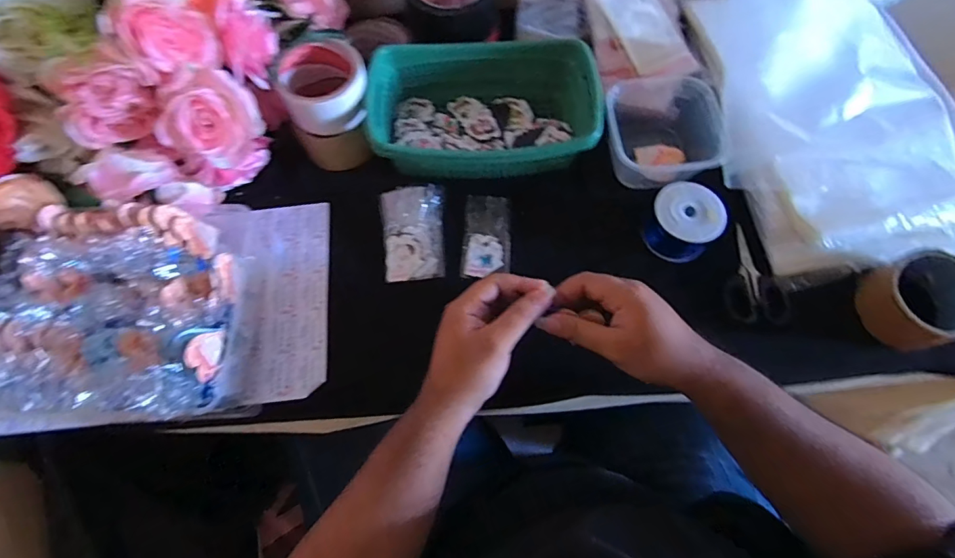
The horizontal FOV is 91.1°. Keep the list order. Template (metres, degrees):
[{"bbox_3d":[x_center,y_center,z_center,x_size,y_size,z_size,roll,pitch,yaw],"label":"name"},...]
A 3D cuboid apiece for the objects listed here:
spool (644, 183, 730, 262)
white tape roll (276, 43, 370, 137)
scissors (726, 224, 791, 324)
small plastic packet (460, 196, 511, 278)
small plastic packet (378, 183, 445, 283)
[{"bbox_3d":[0.214,-0.058,0.489,0.068,0.047,0.068,31,71,13],"label":"spool"},{"bbox_3d":[-0.161,-0.204,0.499,0.086,0.042,0.085,0,67,1],"label":"white tape roll"},{"bbox_3d":[0.285,-0.006,0.488,0.061,0.015,0.109,-2,67,0],"label":"scissors"},{"bbox_3d":[0.010,-0.048,0.515,0.052,0.006,0.097,1,67,1],"label":"small plastic packet"},{"bbox_3d":[-0.067,-0.052,0.506,0.068,0.014,0.106,-6,75,-11],"label":"small plastic packet"}]

